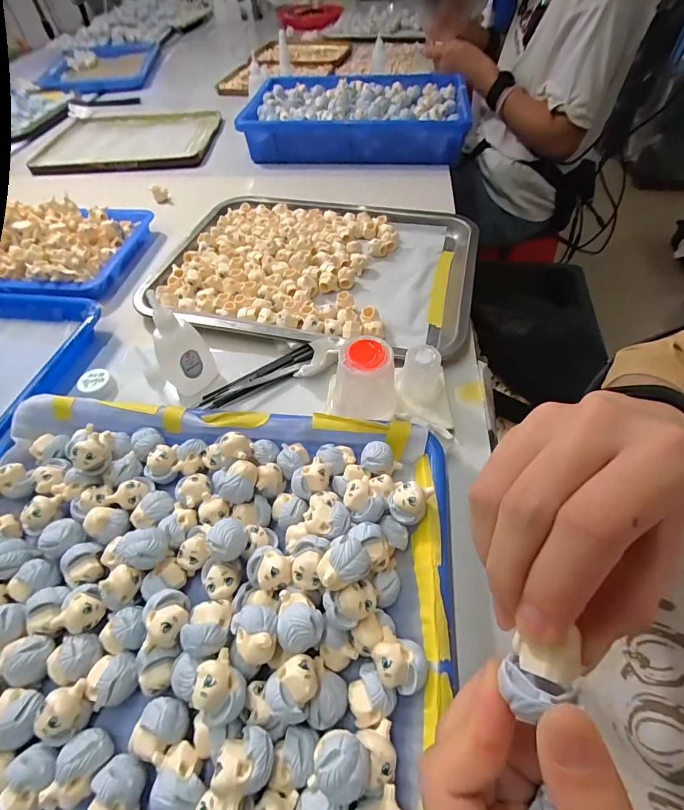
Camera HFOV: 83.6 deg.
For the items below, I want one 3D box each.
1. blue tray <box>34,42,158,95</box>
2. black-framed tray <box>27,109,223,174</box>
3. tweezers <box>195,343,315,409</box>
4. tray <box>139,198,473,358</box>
[{"bbox_3d":[-0.617,-0.875,0.985,0.256,0.037,0.411,-11,54,-5],"label":"blue tray"},{"bbox_3d":[-0.402,-0.503,0.724,0.322,0.016,0.258,-2,53,1],"label":"black-framed tray"},{"bbox_3d":[-0.077,-0.025,0.351,0.111,0.013,0.020,-27,57,-17],"label":"tweezers"},{"bbox_3d":[-0.027,-0.165,0.447,0.346,0.026,0.259,12,55,11],"label":"tray"}]

